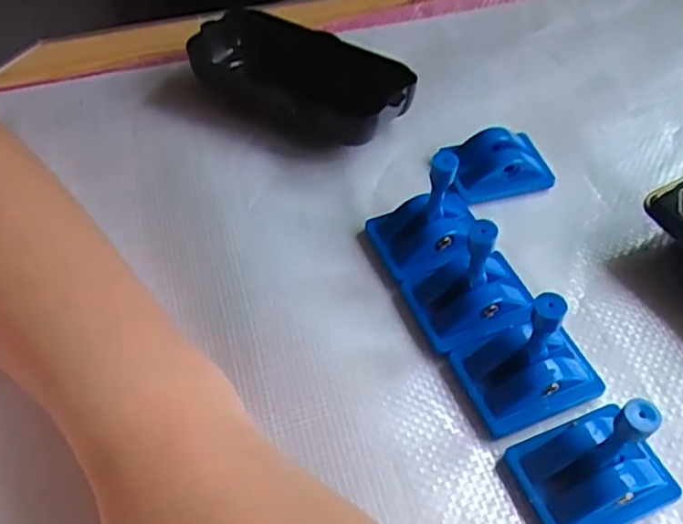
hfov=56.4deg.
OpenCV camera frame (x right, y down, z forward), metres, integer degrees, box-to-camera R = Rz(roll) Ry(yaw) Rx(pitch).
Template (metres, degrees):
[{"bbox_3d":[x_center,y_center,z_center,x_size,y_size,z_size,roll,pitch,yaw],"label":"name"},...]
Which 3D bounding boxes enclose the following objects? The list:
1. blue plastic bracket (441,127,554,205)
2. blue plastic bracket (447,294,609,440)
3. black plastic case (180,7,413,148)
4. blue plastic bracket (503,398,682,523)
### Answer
[{"bbox_3d":[0.071,-0.045,0.287,0.048,0.016,0.031,-16,52,-12],"label":"blue plastic bracket"},{"bbox_3d":[0.063,0.028,0.208,0.040,0.044,0.033,-16,52,-12],"label":"blue plastic bracket"},{"bbox_3d":[-0.024,-0.093,0.318,0.119,0.033,0.045,24,55,20],"label":"black plastic case"},{"bbox_3d":[0.078,0.056,0.186,0.042,0.045,0.032,-16,52,-12],"label":"blue plastic bracket"}]

